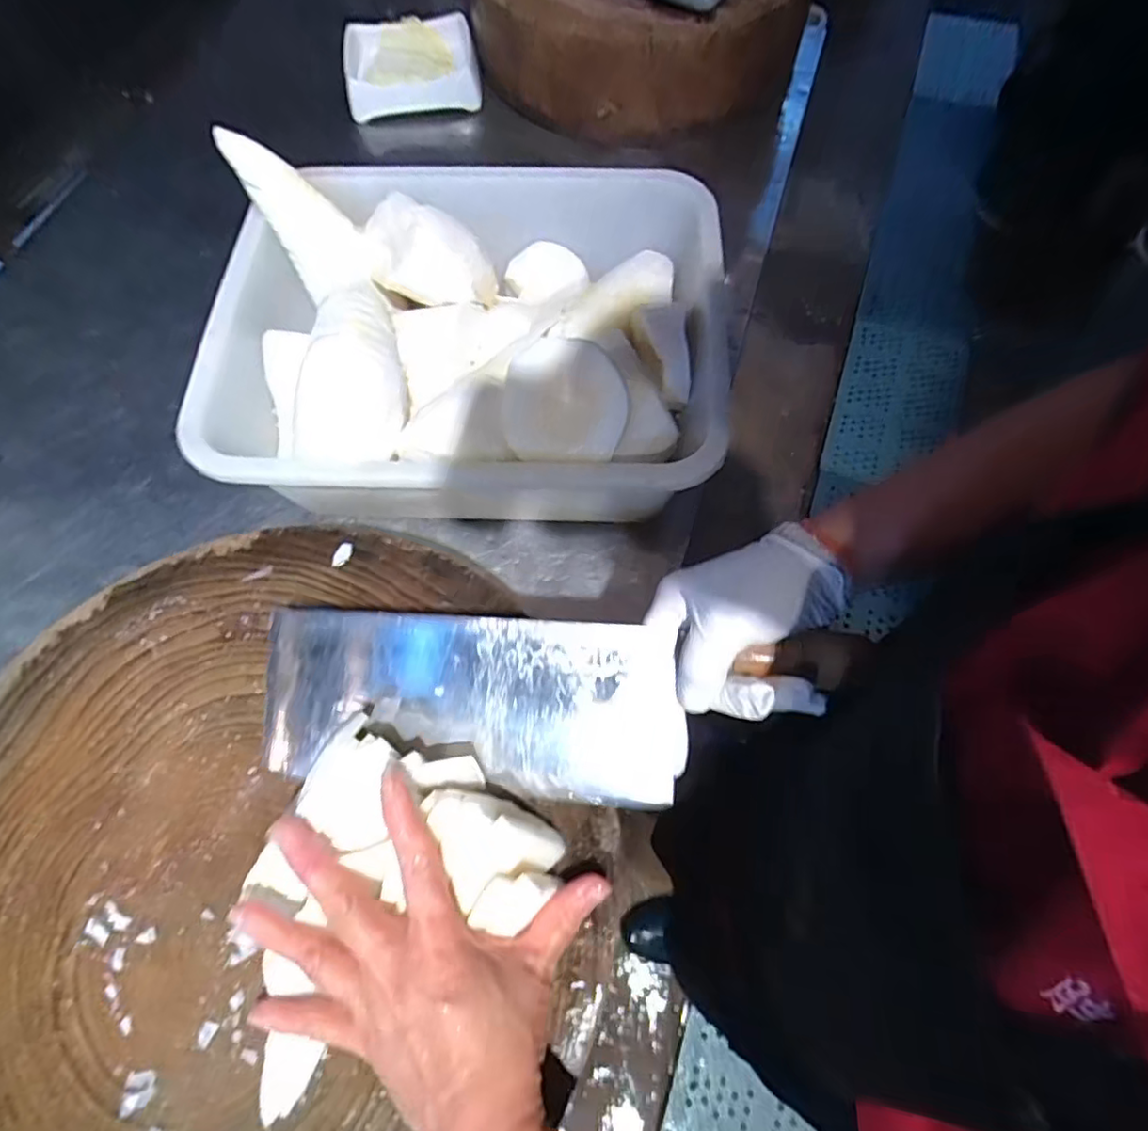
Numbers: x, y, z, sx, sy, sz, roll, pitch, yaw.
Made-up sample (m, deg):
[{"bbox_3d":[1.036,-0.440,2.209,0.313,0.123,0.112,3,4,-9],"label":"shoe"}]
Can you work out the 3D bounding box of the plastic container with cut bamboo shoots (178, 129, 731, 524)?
[{"bbox_3d":[-0.080,-0.169,0.506,0.377,0.166,0.284,3,67,3],"label":"plastic container with cut bamboo shoots"}]

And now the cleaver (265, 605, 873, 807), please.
[{"bbox_3d":[-0.010,0.081,0.366,0.333,0.030,0.100,2,89,3],"label":"cleaver"}]

